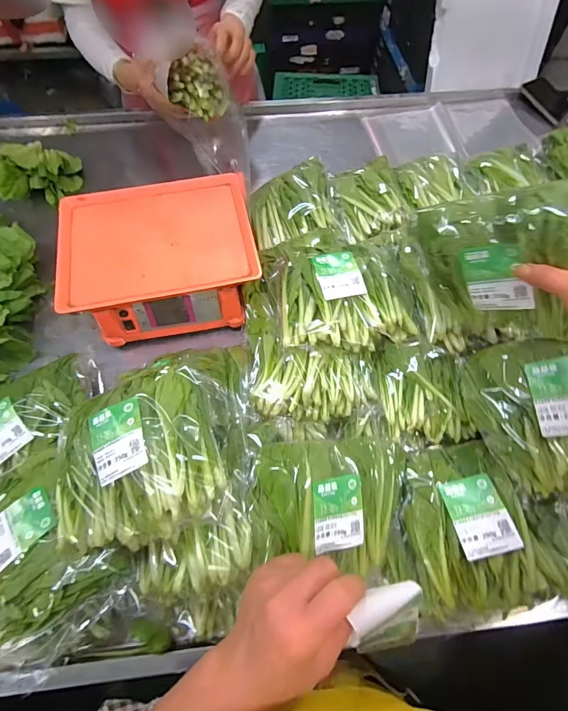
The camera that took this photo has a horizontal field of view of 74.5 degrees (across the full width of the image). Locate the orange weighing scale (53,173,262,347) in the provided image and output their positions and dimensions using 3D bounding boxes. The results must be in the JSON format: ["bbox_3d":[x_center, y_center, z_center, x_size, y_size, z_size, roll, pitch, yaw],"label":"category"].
[{"bbox_3d":[-0.201,-0.168,0.632,0.290,0.108,0.246,-8,64,-5],"label":"orange weighing scale"}]

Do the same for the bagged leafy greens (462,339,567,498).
[{"bbox_3d":[0.287,0.066,0.418,0.050,0.131,0.178,15,55,-42],"label":"bagged leafy greens"}]

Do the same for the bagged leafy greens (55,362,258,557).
[{"bbox_3d":[-0.143,0.109,0.406,0.203,0.074,0.169,-16,65,-9],"label":"bagged leafy greens"}]

